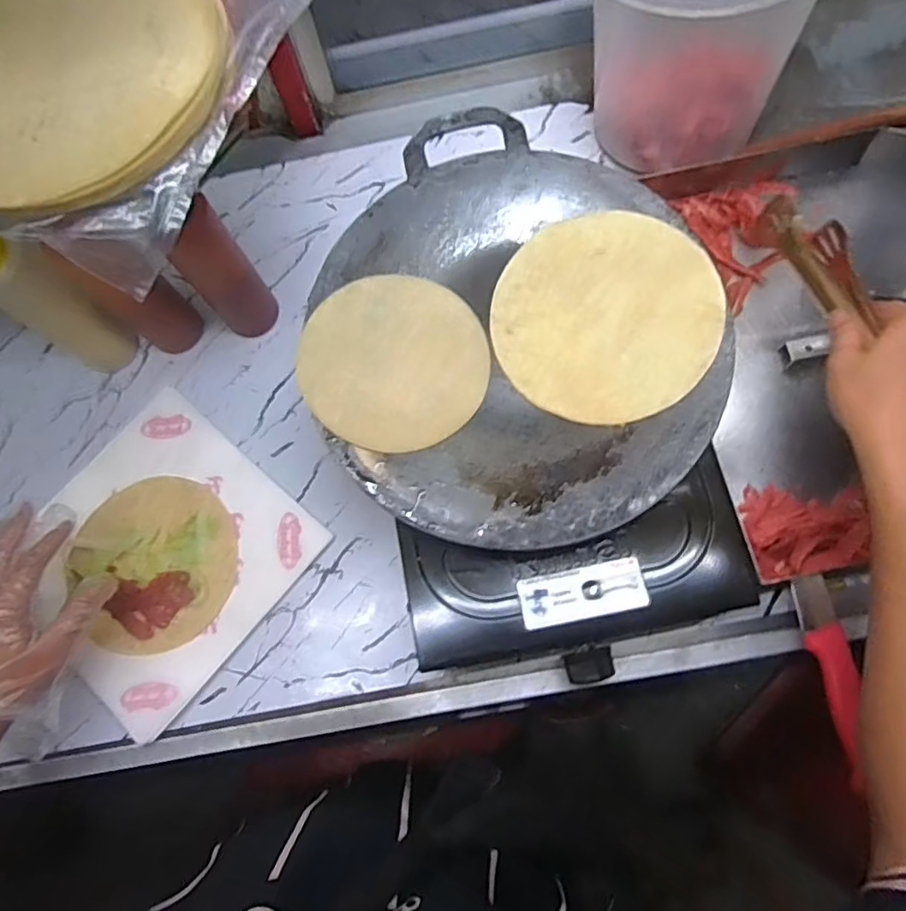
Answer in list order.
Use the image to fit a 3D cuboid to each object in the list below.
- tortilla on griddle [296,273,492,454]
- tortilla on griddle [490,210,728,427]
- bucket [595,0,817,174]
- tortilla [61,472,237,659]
[{"bbox_3d":[-0.048,-0.079,0.499,0.150,0.004,0.150,1,75,-4],"label":"tortilla on griddle"},{"bbox_3d":[0.123,-0.114,0.494,0.174,0.009,0.177,-2,78,10],"label":"tortilla on griddle"},{"bbox_3d":[0.237,-0.426,0.602,0.201,0.184,0.201,-1,72,2],"label":"bucket"},{"bbox_3d":[-0.290,0.100,0.590,0.150,0.016,0.169,-32,74,-8],"label":"tortilla"}]

